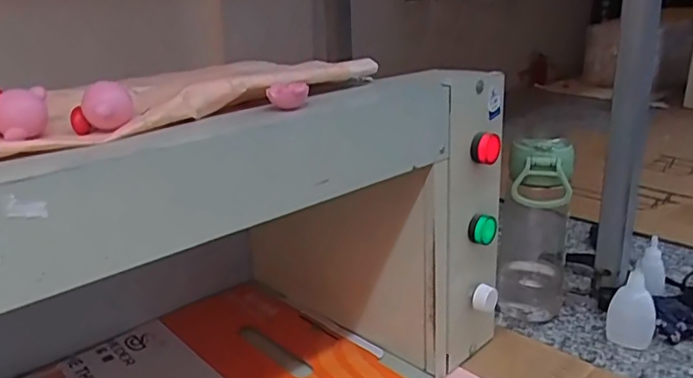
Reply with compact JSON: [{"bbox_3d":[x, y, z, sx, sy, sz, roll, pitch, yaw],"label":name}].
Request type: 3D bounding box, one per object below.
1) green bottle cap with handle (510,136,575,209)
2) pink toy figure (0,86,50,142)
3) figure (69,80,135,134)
[{"bbox_3d":[0.204,-0.020,0.604,0.061,0.069,0.044,3,24,11],"label":"green bottle cap with handle"},{"bbox_3d":[-0.193,-0.044,0.334,0.037,0.029,0.025,-16,27,-30],"label":"pink toy figure"},{"bbox_3d":[-0.146,-0.050,0.346,0.027,0.030,0.024,10,26,24],"label":"figure"}]

